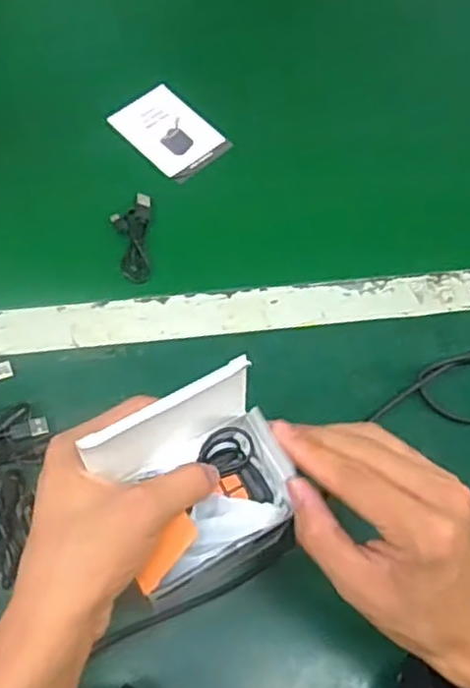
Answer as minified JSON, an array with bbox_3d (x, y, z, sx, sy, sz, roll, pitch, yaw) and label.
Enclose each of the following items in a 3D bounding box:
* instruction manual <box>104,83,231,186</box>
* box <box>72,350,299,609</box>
[{"bbox_3d":[-0.063,-0.202,0.654,0.073,0.007,0.100,-39,72,-20],"label":"instruction manual"},{"bbox_3d":[-0.015,0.075,0.367,0.100,0.079,0.088,-23,67,-15],"label":"box"}]

